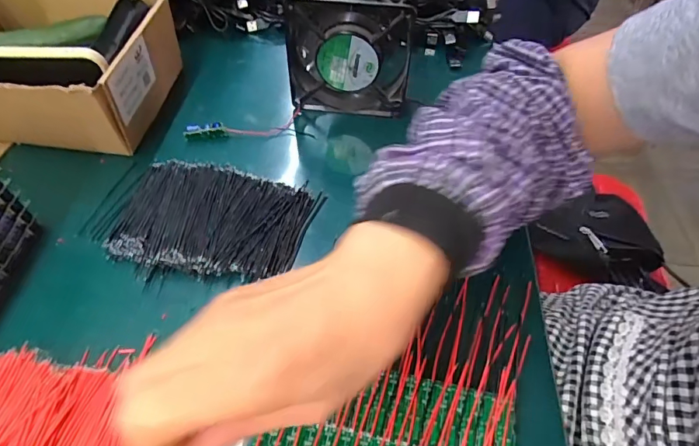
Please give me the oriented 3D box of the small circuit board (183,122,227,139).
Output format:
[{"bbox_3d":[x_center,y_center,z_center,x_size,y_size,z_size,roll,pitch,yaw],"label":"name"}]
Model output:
[{"bbox_3d":[-0.147,-0.094,0.451,0.041,0.014,0.008,-8,51,-9],"label":"small circuit board"}]

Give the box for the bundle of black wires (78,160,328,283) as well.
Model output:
[{"bbox_3d":[-0.128,-0.007,0.377,0.187,0.022,0.107,9,50,5],"label":"bundle of black wires"}]

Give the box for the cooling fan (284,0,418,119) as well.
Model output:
[{"bbox_3d":[0.001,-0.171,0.446,0.117,0.120,0.042,6,50,2],"label":"cooling fan"}]

